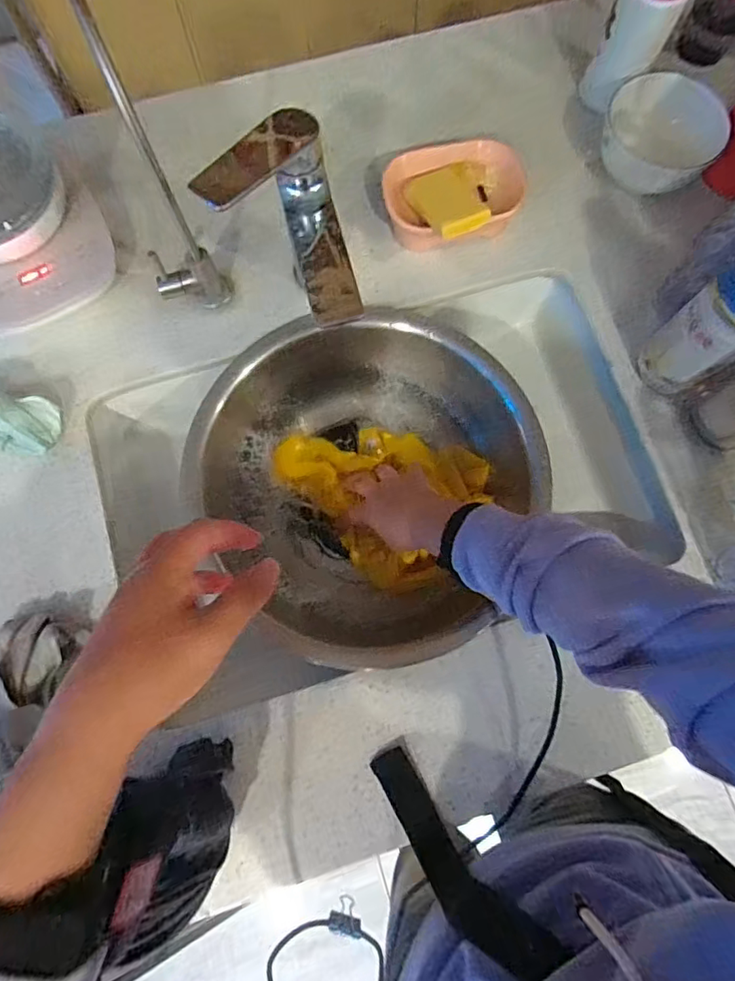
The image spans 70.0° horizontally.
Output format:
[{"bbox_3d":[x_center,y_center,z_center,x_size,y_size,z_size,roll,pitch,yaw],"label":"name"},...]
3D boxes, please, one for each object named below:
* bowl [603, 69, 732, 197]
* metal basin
[{"bbox_3d":[0.304,-0.365,0.564,0.120,0.070,0.122,0,77,-1],"label":"bowl"},{"bbox_3d":[0.016,-0.007,0.567,0.319,0.099,0.333,0,77,-1],"label":"metal basin"}]

